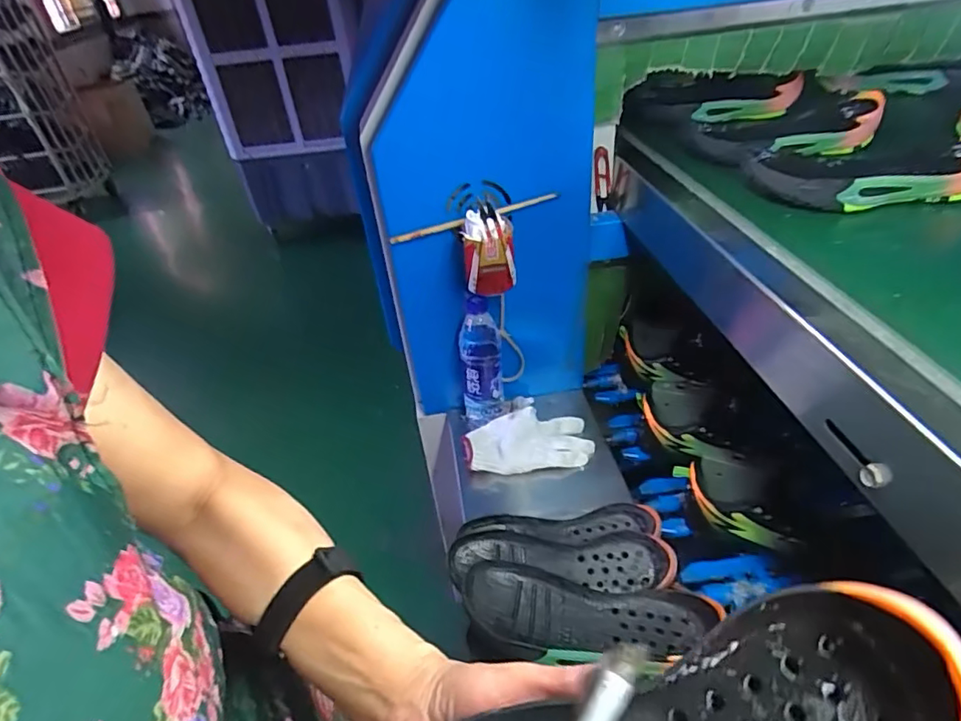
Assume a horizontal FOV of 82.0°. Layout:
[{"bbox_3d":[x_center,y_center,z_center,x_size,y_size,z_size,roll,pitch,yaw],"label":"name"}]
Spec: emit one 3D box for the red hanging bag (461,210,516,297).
[{"bbox_3d":[0.012,-0.144,0.725,0.062,0.106,0.060,-1,39,8],"label":"red hanging bag"}]

